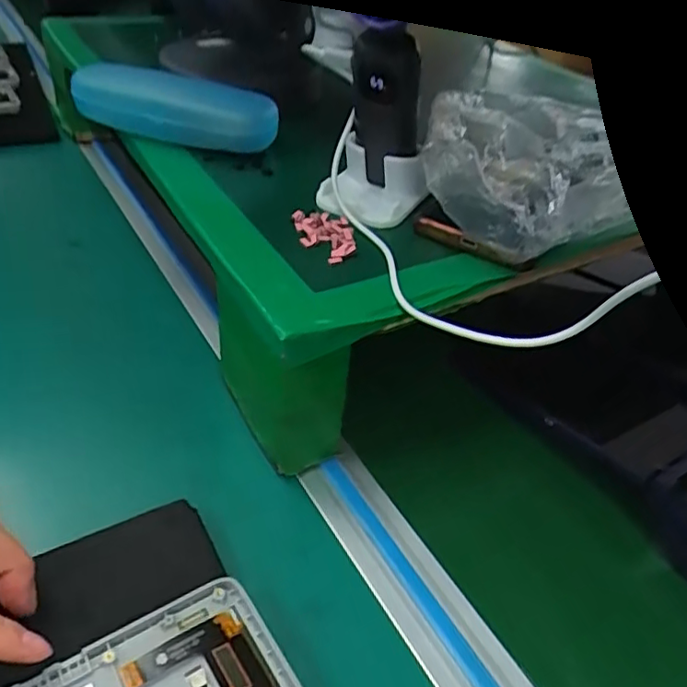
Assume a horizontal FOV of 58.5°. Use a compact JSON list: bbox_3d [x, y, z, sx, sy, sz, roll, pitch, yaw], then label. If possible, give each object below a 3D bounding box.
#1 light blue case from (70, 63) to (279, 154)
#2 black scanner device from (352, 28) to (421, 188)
[{"bbox_3d":[-0.128,-0.178,0.465,0.157,0.042,0.053,15,41,10],"label":"light blue case"},{"bbox_3d":[0.024,-0.137,0.369,0.041,0.100,0.014,13,58,9],"label":"black scanner device"}]

